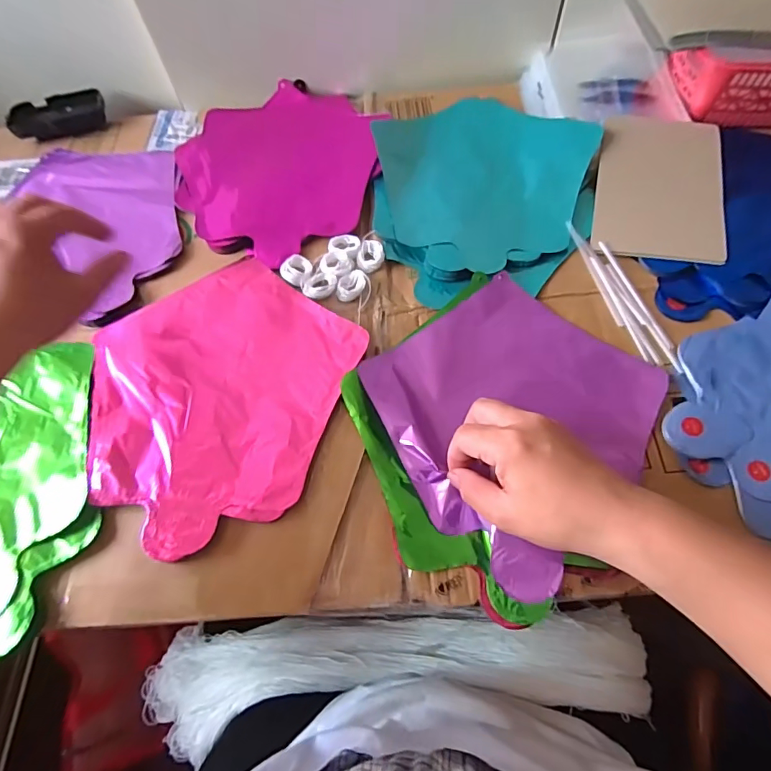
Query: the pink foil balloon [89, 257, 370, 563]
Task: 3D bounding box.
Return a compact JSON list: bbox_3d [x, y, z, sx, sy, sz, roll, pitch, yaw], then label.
[{"bbox_3d":[-0.143,0.002,0.398,0.223,0.008,0.226,34,70,19],"label":"pink foil balloon"}]

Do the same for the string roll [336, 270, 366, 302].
[{"bbox_3d":[-0.031,-0.093,0.437,0.025,0.010,0.029,7,63,8],"label":"string roll"}]

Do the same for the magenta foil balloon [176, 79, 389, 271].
[{"bbox_3d":[-0.120,-0.245,0.524,0.229,0.013,0.255,20,66,14],"label":"magenta foil balloon"}]

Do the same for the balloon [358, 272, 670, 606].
[{"bbox_3d":[0.099,0.013,0.374,0.208,0.031,0.208,-40,67,-16],"label":"balloon"}]

